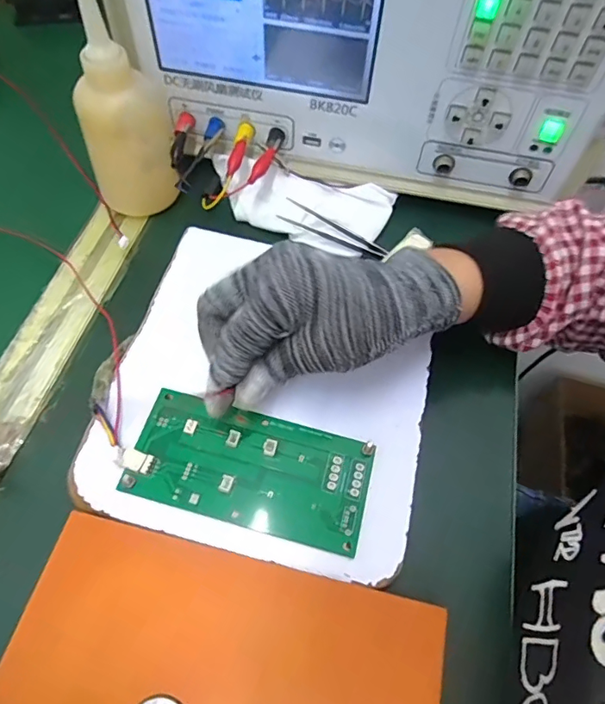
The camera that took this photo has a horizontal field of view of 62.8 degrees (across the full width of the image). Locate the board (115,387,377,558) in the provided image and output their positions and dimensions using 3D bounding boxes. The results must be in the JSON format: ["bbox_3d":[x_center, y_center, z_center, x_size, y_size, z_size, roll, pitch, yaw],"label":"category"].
[{"bbox_3d":[-0.029,0.065,0.284,0.133,0.007,0.064,14,59,3],"label":"board"}]

